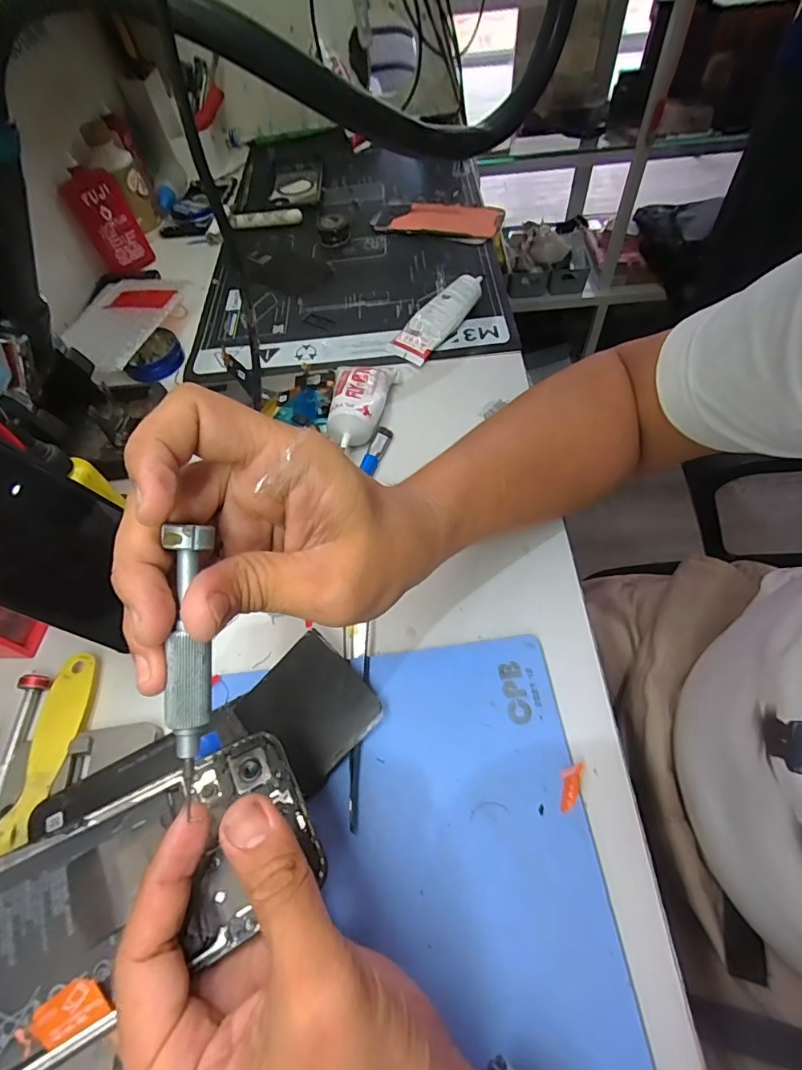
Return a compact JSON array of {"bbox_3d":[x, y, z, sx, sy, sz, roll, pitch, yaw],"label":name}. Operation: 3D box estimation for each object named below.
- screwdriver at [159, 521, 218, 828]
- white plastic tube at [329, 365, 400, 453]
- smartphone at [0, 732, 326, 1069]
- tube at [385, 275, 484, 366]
[{"bbox_3d":[-0.076,0.043,0.173,0.013,0.009,0.091,0,90,3],"label":"screwdriver"},{"bbox_3d":[-0.039,-0.121,0.430,0.052,0.031,0.102,9,60,10],"label":"white plastic tube"},{"bbox_3d":[-0.116,0.143,0.188,0.160,0.012,0.075,-25,58,-26],"label":"smartphone"},{"bbox_3d":[0.040,-0.220,0.483,0.041,0.019,0.119,37,78,23],"label":"tube"}]

